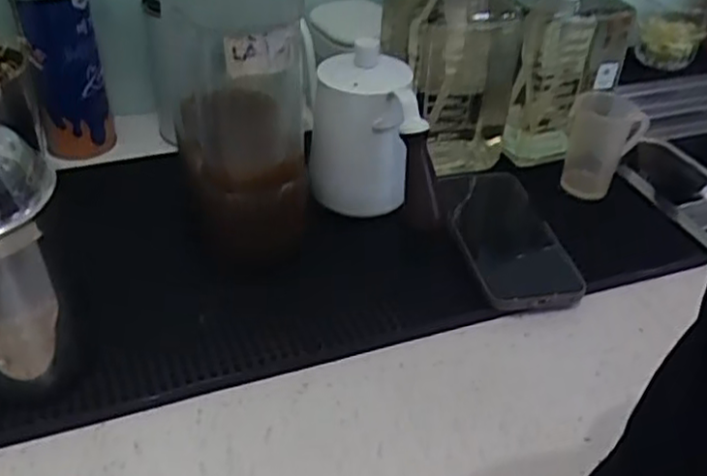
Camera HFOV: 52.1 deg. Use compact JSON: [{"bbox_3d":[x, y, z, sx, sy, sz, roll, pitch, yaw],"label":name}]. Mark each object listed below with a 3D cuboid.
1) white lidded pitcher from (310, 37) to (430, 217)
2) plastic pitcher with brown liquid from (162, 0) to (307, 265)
[{"bbox_3d":[0.005,-0.077,0.597,0.080,0.137,0.089,-4,39,-9],"label":"white lidded pitcher"},{"bbox_3d":[-0.085,-0.105,0.553,0.103,0.243,0.121,-3,39,-8],"label":"plastic pitcher with brown liquid"}]

